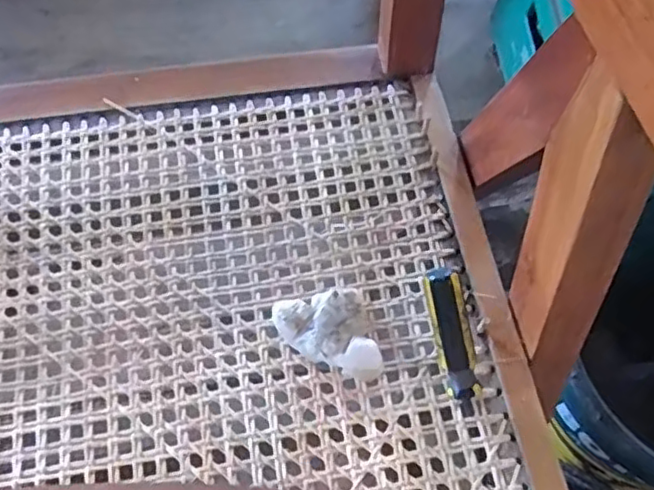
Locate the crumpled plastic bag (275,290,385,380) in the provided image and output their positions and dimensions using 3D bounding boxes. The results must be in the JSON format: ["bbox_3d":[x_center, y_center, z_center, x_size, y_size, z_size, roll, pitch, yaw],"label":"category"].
[{"bbox_3d":[0.000,0.062,0.427,0.058,0.021,0.065,-16,65,-8],"label":"crumpled plastic bag"}]

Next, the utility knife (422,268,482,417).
[{"bbox_3d":[0.082,0.063,0.414,0.023,0.018,0.099,-15,101,-7],"label":"utility knife"}]

